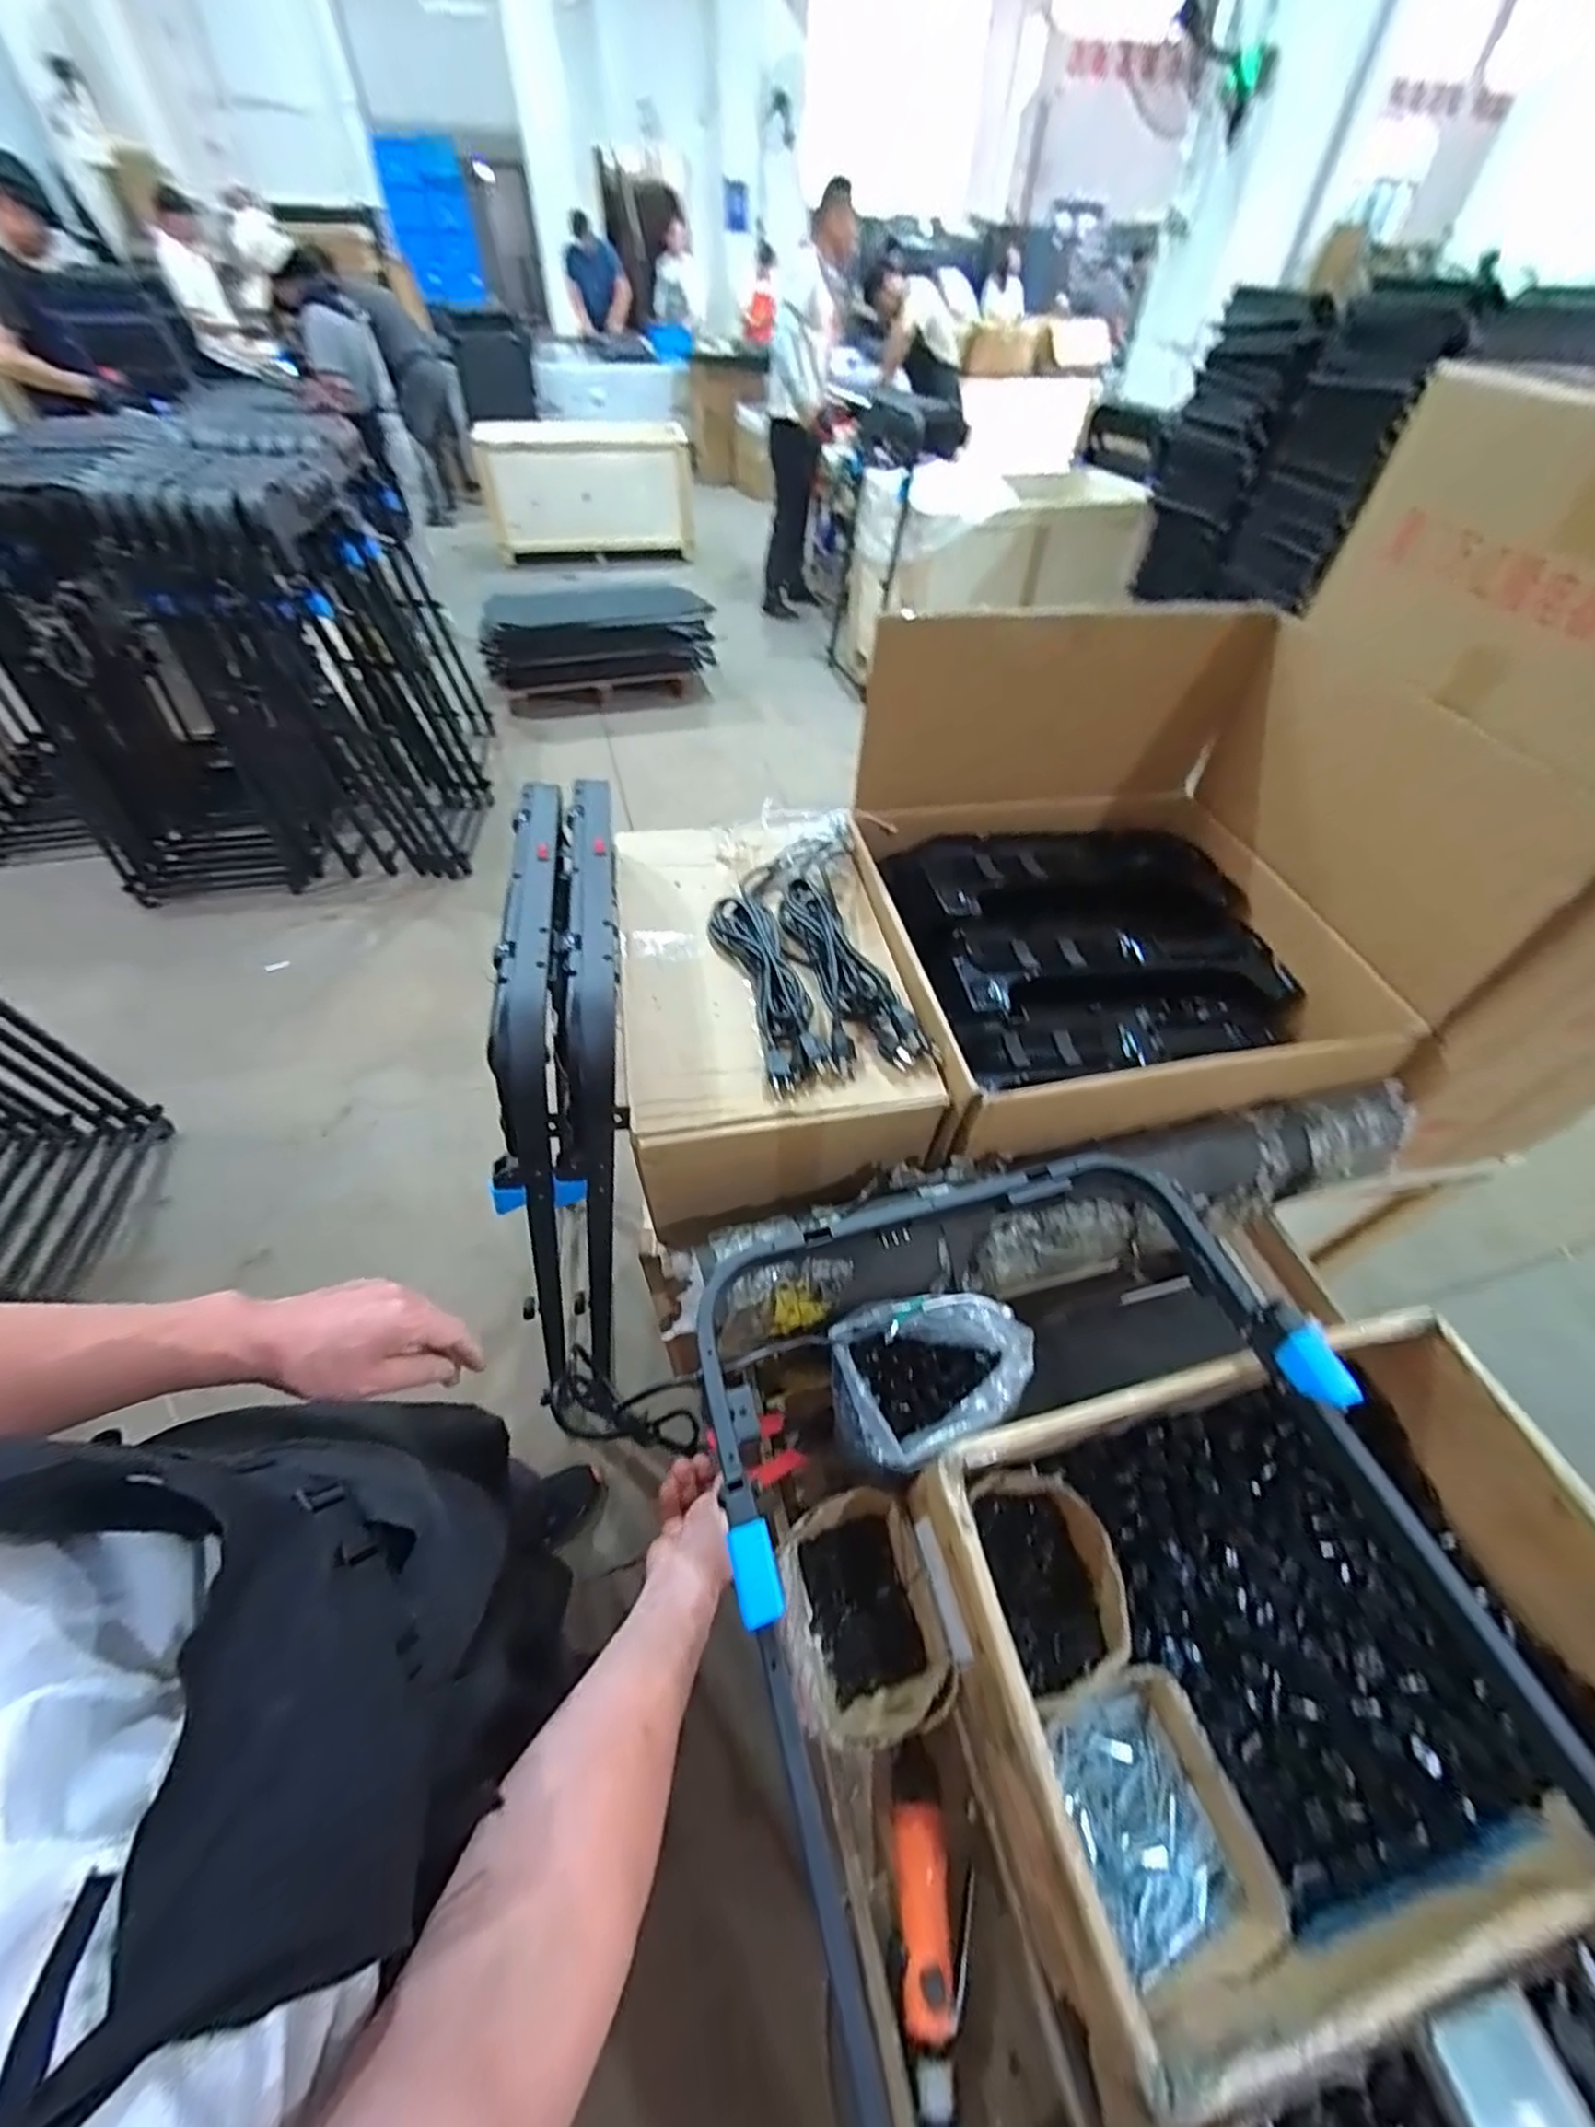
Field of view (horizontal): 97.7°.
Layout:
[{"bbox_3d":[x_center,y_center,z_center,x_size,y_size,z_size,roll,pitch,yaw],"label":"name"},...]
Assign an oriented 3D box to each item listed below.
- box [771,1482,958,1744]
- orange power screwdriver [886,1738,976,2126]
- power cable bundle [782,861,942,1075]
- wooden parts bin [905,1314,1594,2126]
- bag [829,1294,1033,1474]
[{"bbox_3d":[0.054,0.500,0.638,0.135,0.099,0.172,-9,52,-10],"label":"box"},{"bbox_3d":[0.106,0.678,0.536,0.071,0.054,0.234,6,50,2],"label":"orange power screwdriver"},{"bbox_3d":[0.045,-0.133,0.854,0.106,0.045,0.355,-14,52,-14],"label":"power cable bundle"},{"bbox_3d":[0.405,0.465,0.590,0.540,0.178,0.344,-11,52,-12],"label":"wooden parts bin"},{"bbox_3d":[0.125,0.300,0.678,0.179,0.110,0.130,-17,53,-16],"label":"bag"}]

